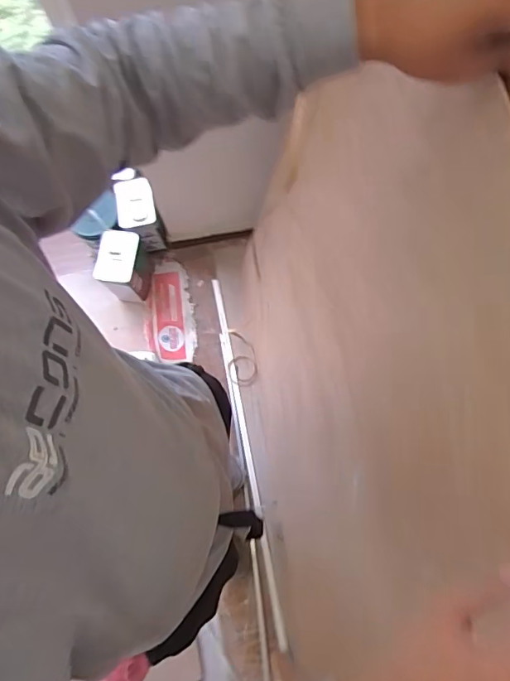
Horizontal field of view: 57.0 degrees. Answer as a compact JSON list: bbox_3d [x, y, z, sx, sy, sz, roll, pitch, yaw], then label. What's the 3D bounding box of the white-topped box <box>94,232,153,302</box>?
[{"bbox_3d":[-0.395,-0.229,1.452,0.126,0.228,0.175,3,79,2],"label":"white-topped box"}]

